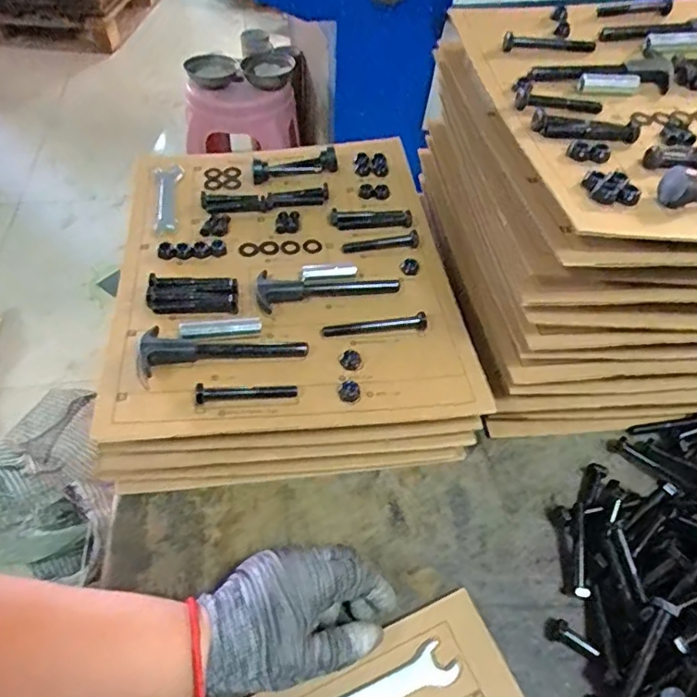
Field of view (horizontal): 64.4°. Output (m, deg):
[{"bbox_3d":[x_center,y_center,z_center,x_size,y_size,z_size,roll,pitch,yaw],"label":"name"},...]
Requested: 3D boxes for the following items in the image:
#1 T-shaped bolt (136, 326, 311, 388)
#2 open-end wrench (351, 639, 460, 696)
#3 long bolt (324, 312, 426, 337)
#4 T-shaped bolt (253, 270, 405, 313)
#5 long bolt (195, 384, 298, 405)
[{"bbox_3d":[-0.099,-0.005,0.442,0.131,0.016,0.054,-9,52,-12],"label":"T-shaped bolt"},{"bbox_3d":[0.021,0.233,0.374,0.112,0.004,0.026,-17,54,-18],"label":"open-end wrench"},{"bbox_3d":[0.023,-0.021,0.477,0.089,0.013,0.015,-4,51,-8],"label":"long bolt"},{"bbox_3d":[-0.017,-0.057,0.507,0.131,0.013,0.035,-5,51,-8],"label":"T-shaped bolt"},{"bbox_3d":[-0.076,0.032,0.417,0.074,0.014,0.011,-6,51,-9],"label":"long bolt"}]

